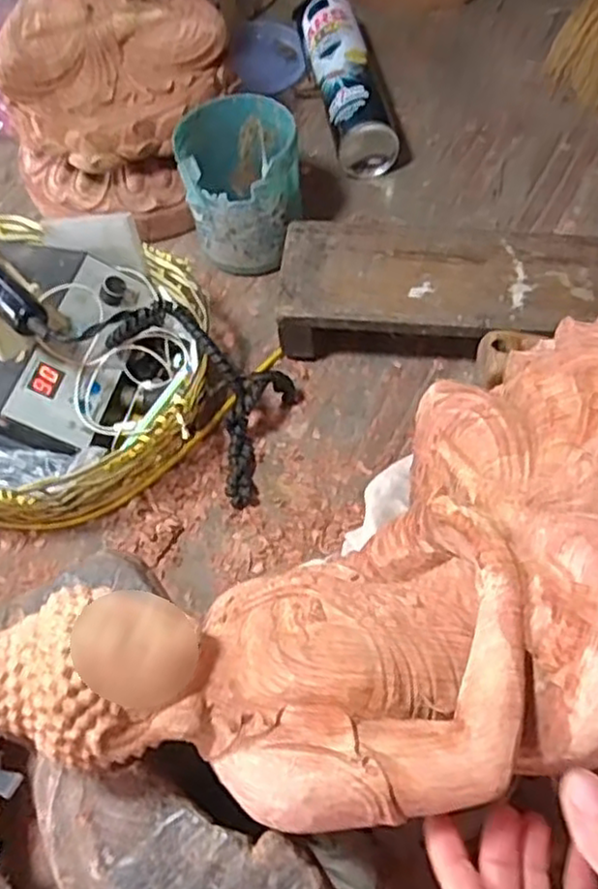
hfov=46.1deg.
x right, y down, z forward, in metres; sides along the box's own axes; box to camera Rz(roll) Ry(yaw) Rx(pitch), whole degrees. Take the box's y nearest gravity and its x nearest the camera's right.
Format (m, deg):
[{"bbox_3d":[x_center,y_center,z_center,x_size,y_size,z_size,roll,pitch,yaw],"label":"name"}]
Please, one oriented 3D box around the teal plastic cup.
[{"bbox_3d":[-0.054,-0.240,0.663,0.105,0.115,0.103,-1,59,2],"label":"teal plastic cup"}]

